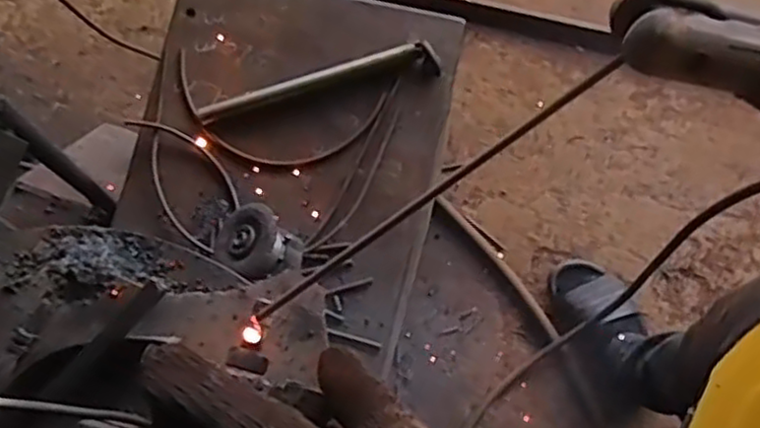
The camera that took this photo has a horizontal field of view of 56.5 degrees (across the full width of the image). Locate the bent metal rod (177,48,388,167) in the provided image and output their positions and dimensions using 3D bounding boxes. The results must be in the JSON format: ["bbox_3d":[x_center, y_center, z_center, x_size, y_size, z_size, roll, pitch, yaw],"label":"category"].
[{"bbox_3d":[-0.119,-0.106,0.771,0.234,0.007,0.102,13,86,4],"label":"bent metal rod"}]

